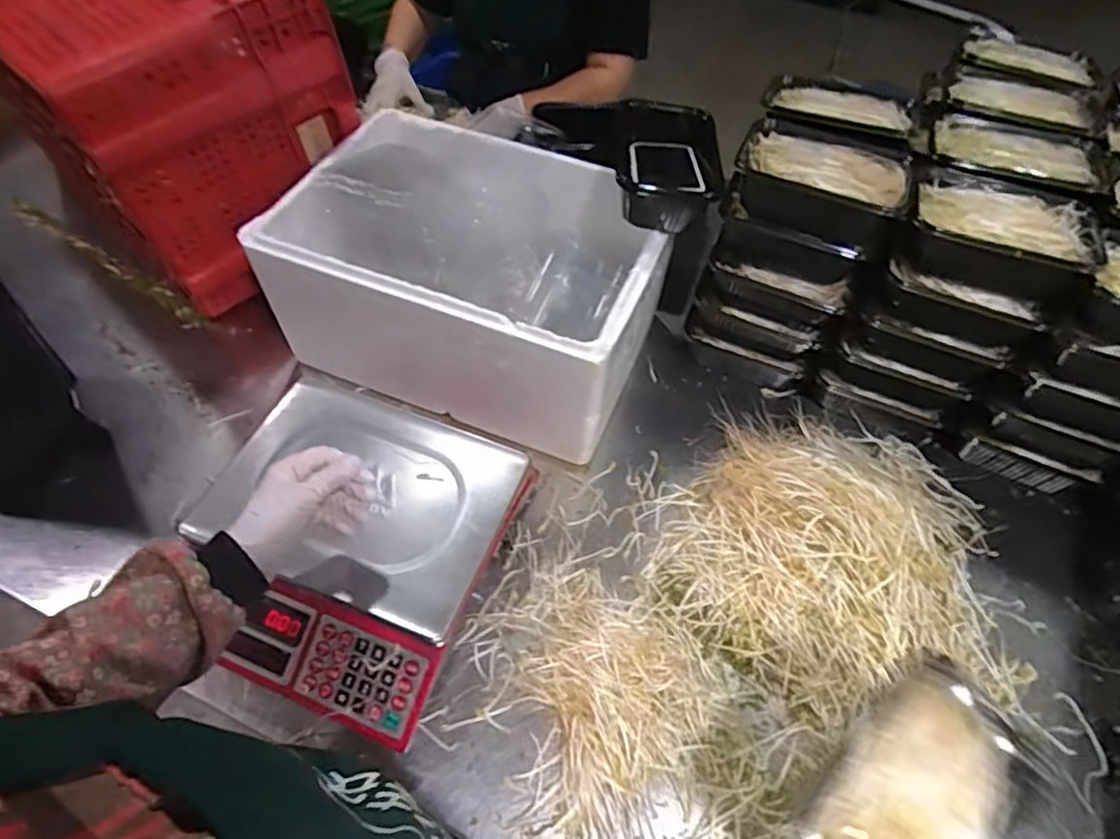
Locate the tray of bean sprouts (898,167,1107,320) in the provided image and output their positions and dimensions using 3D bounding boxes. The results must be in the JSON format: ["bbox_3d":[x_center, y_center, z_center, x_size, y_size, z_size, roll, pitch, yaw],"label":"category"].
[{"bbox_3d":[0.474,-0.199,0.691,0.180,0.068,0.125,23,57,12],"label":"tray of bean sprouts"}]

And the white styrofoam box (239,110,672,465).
[{"bbox_3d":[-0.105,-0.183,0.840,0.442,0.226,0.322,21,57,10],"label":"white styrofoam box"}]

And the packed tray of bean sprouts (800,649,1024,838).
[{"bbox_3d":[0.256,0.264,0.437,0.178,0.039,0.112,-38,65,-25],"label":"packed tray of bean sprouts"}]

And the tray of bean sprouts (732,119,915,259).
[{"bbox_3d":[0.296,-0.271,0.730,0.184,0.080,0.125,20,57,10],"label":"tray of bean sprouts"}]

